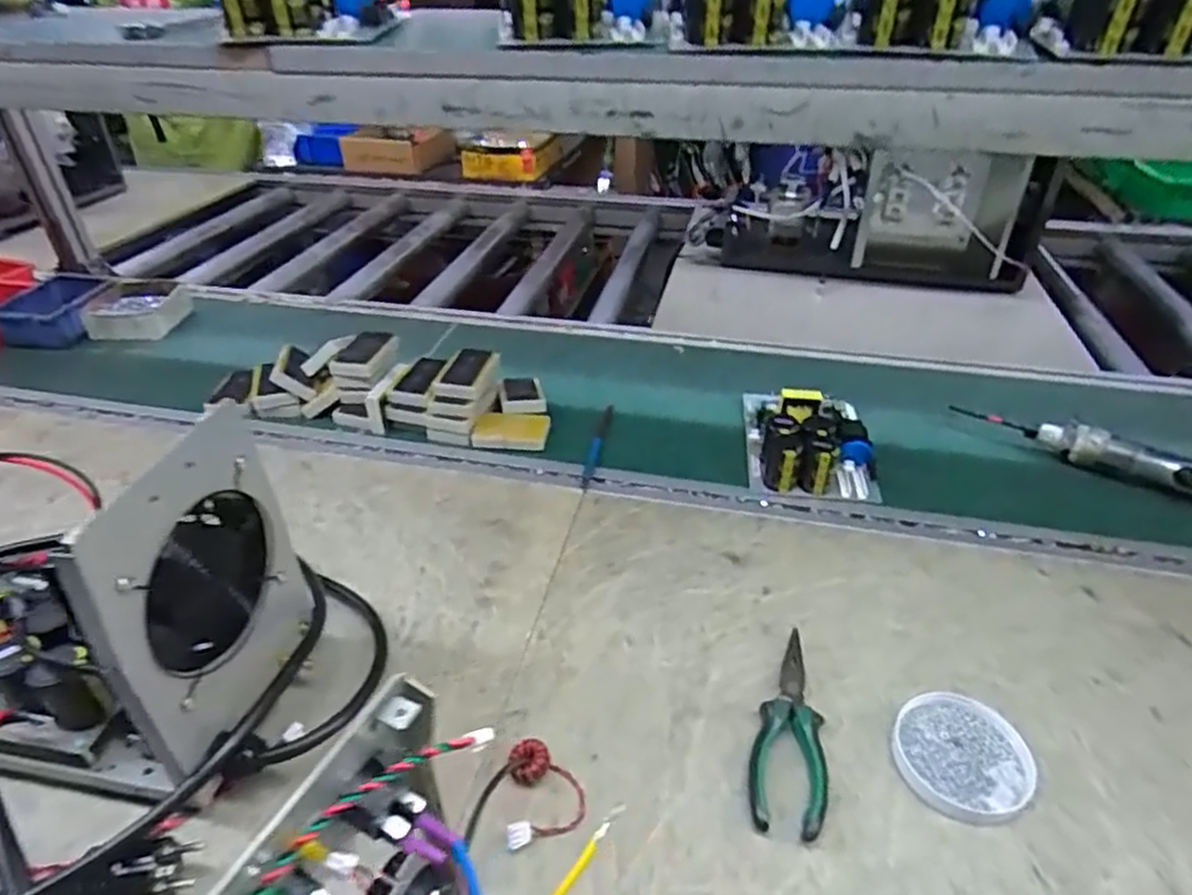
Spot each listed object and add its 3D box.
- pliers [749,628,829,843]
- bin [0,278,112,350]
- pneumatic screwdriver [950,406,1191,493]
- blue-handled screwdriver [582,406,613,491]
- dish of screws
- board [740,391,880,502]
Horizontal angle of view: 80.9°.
[{"bbox_3d":[0.145,0.200,0.508,0.050,0.022,0.155,10,38,15],"label":"pliers"},{"bbox_3d":[-0.780,-0.191,1.020,0.097,0.061,0.140,-1,37,1],"label":"bin"},{"bbox_3d":[0.536,0.006,0.735,0.271,0.040,0.031,24,44,30],"label":"pneumatic screwdriver"},{"bbox_3d":[0.000,-0.003,0.790,0.013,0.009,0.143,8,38,12],"label":"blue-handled screwdriver"},{"bbox_3d":[0.258,0.214,0.492,0.086,0.008,0.090,-1,37,1],"label":"dish of screws"},{"bbox_3d":[0.235,-0.021,0.773,0.131,0.057,0.176,3,37,6],"label":"board"}]

